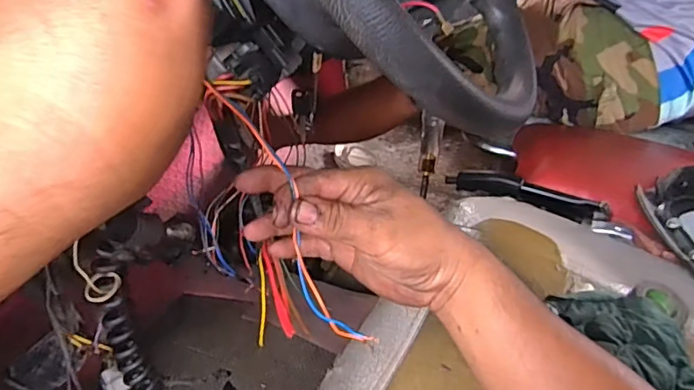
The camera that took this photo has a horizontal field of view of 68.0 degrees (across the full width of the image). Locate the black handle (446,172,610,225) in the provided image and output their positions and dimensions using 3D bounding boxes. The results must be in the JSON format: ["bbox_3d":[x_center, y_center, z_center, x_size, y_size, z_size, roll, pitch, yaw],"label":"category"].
[{"bbox_3d":[0.248,-0.002,0.716,0.212,0.036,0.022,20,36,20],"label":"black handle"}]

